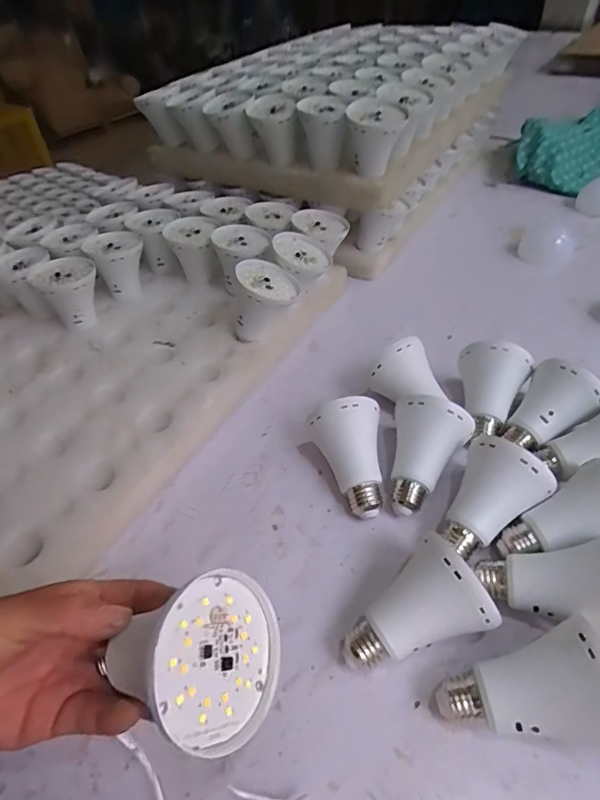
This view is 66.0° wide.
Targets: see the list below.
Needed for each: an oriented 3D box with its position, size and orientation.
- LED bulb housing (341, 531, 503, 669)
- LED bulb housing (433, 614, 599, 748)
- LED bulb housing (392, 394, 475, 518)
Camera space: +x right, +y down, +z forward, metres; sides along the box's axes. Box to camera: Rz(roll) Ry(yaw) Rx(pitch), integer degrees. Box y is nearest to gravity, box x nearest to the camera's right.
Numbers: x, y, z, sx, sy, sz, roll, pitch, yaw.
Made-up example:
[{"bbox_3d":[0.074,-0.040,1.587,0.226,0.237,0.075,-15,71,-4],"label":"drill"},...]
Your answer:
[{"bbox_3d":[0.066,0.134,0.280,0.082,0.059,0.061,-28,49,-19],"label":"LED bulb housing"},{"bbox_3d":[0.120,0.161,0.247,0.084,0.059,0.059,-10,46,-3],"label":"LED bulb housing"},{"bbox_3d":[0.099,0.046,0.365,0.060,0.059,0.083,10,48,16],"label":"LED bulb housing"}]

